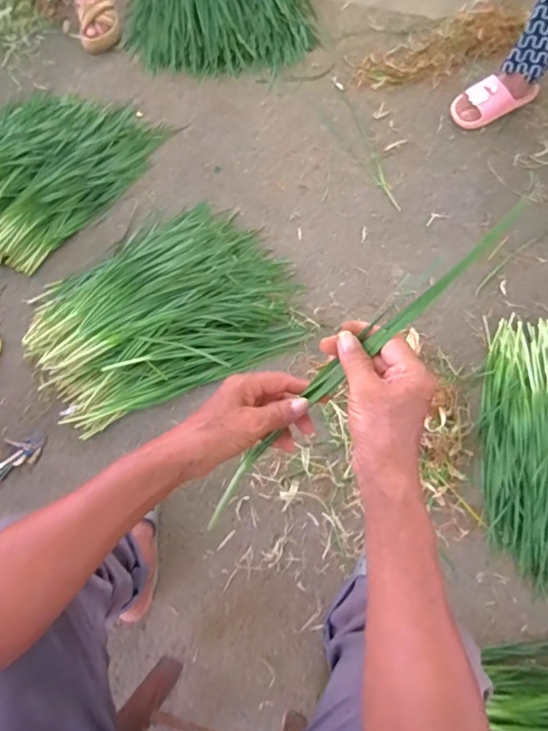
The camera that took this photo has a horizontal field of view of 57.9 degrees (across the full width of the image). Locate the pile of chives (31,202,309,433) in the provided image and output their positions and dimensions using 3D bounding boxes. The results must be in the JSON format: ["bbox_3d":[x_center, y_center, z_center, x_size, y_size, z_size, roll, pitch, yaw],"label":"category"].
[{"bbox_3d":[-0.230,-0.128,1.006,0.536,0.093,0.387,-27,73,-7],"label":"pile of chives"}]

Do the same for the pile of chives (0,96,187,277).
[{"bbox_3d":[-0.545,-0.478,1.106,0.388,0.139,0.521,33,76,11],"label":"pile of chives"}]

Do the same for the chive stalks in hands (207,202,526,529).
[{"bbox_3d":[0.048,0.022,0.457,0.030,0.011,0.424,49,118,15],"label":"chive stalks in hands"}]

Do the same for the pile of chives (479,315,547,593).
[{"bbox_3d":[0.522,0.144,0.915,0.263,0.064,0.503,0,72,2],"label":"pile of chives"}]

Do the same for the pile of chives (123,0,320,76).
[{"bbox_3d":[-0.131,-0.986,1.230,0.486,0.203,0.450,6,72,4],"label":"pile of chives"}]

